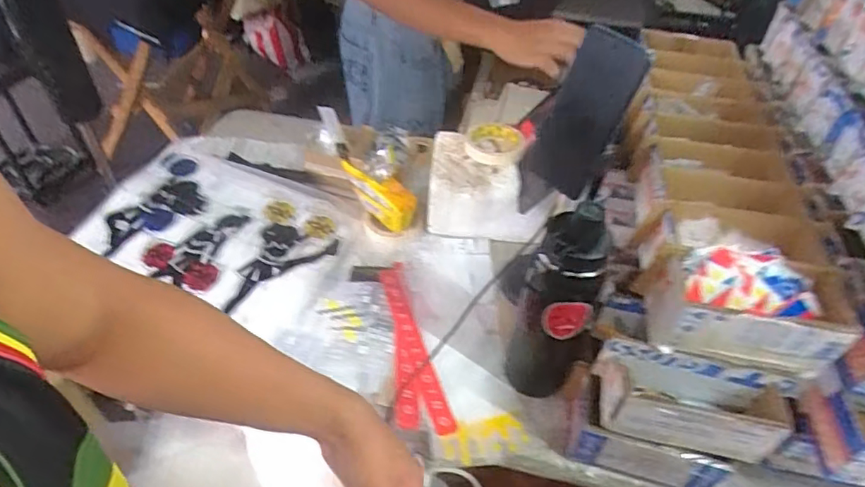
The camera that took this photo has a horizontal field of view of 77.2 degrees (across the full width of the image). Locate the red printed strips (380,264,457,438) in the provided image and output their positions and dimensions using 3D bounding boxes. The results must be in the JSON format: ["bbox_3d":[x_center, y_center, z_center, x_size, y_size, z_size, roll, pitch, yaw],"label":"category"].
[{"bbox_3d":[-0.039,0.128,0.720,0.061,0.012,0.276,-9,43,-13],"label":"red printed strips"}]

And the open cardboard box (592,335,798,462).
[{"bbox_3d":[0.256,0.160,0.540,0.179,0.071,0.066,13,45,9],"label":"open cardboard box"}]

